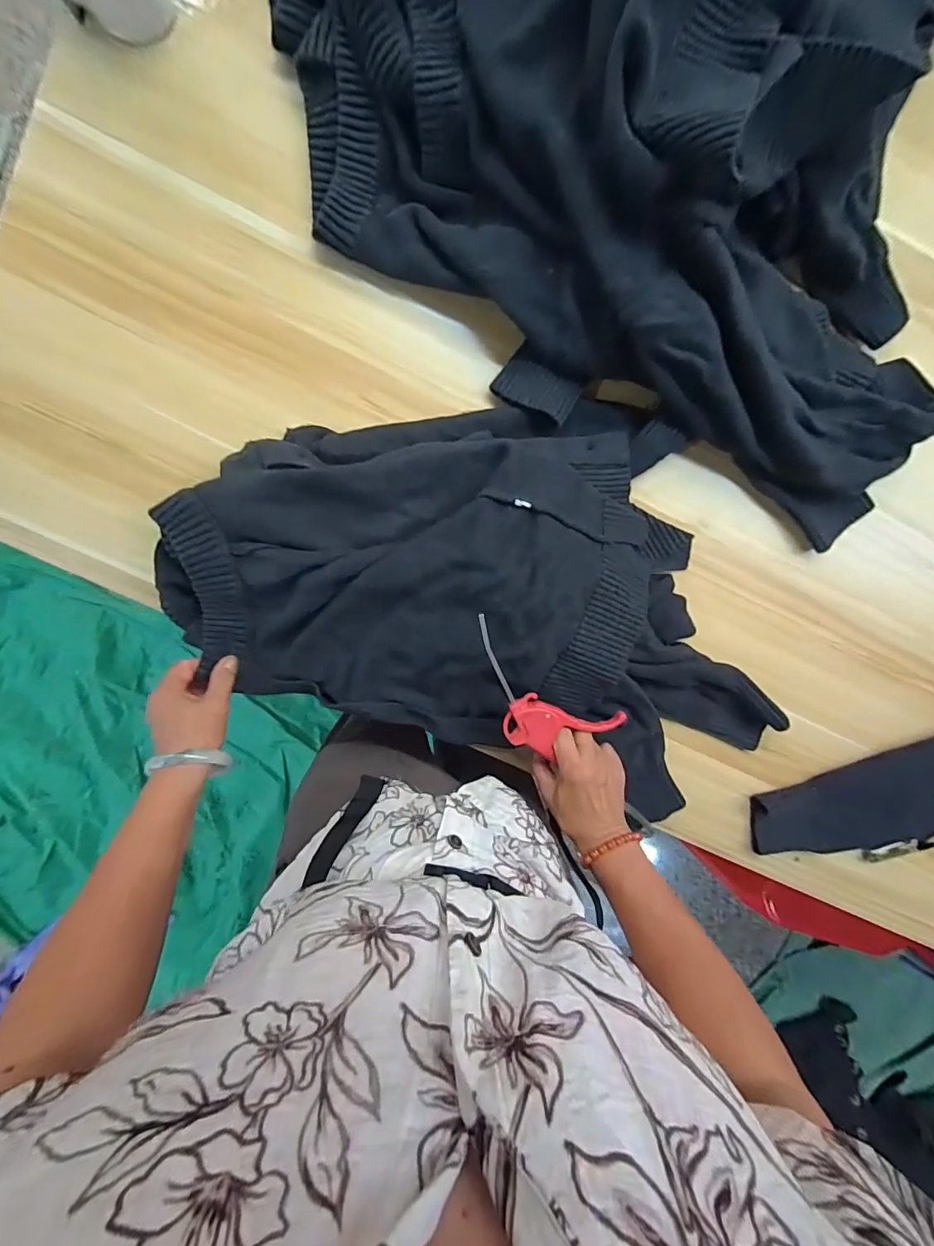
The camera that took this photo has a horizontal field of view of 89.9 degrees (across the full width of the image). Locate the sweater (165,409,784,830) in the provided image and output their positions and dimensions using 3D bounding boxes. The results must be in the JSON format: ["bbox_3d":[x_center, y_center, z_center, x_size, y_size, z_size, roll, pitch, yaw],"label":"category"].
[{"bbox_3d":[0.038,-0.047,0.479,0.627,0.090,0.381,19,97,-3],"label":"sweater"}]

